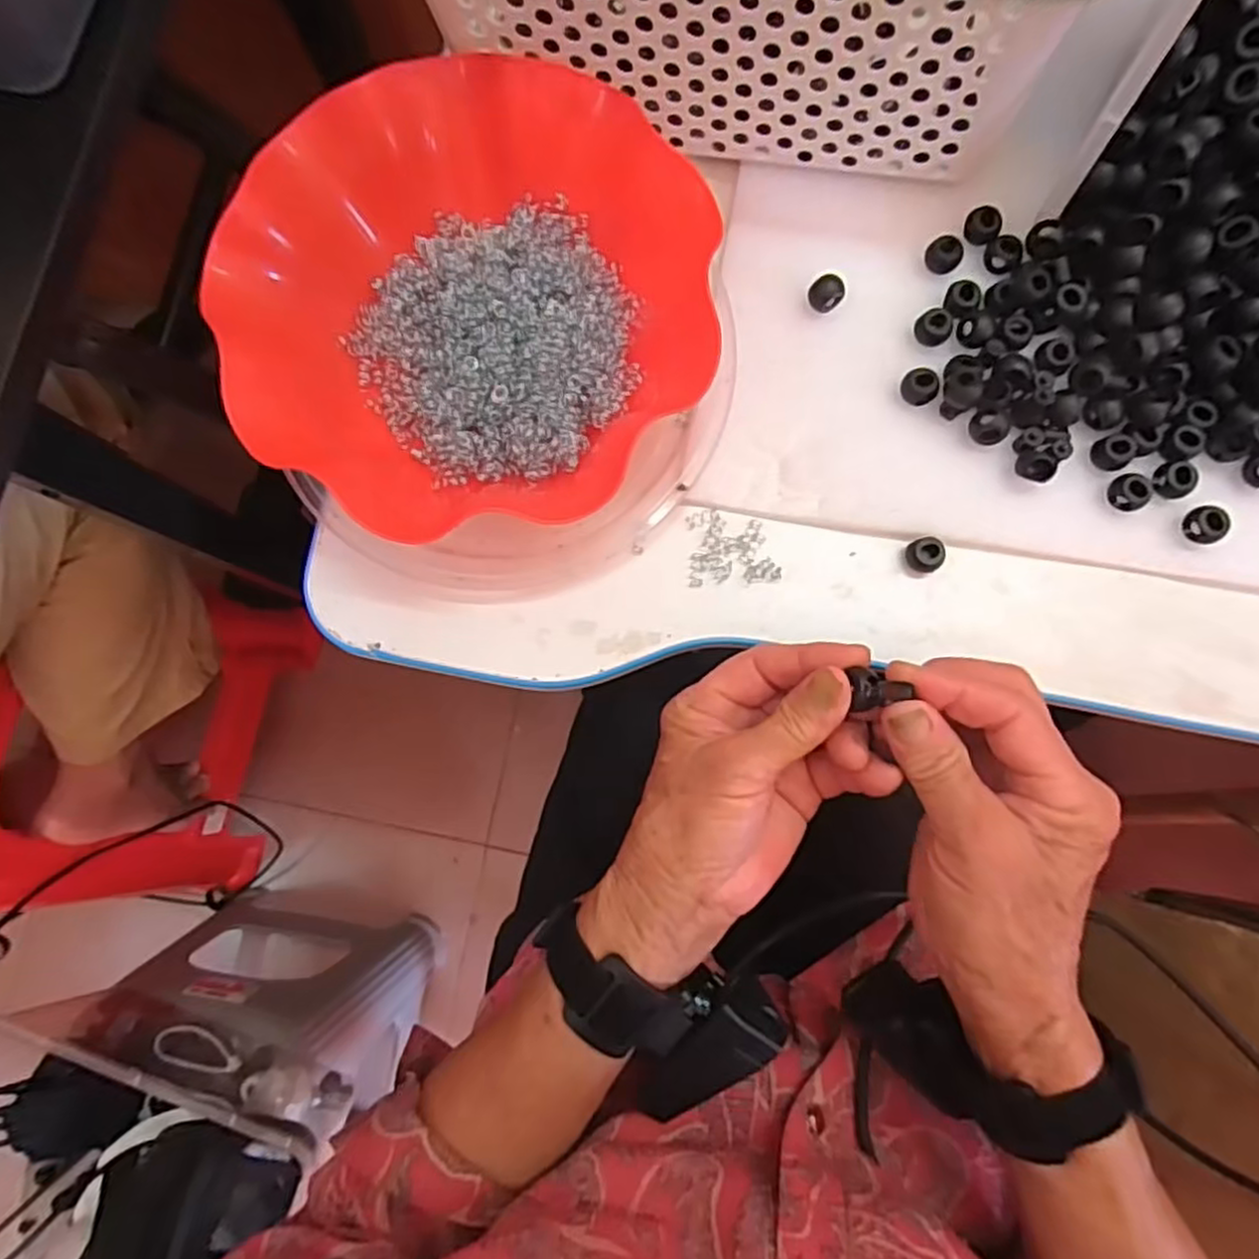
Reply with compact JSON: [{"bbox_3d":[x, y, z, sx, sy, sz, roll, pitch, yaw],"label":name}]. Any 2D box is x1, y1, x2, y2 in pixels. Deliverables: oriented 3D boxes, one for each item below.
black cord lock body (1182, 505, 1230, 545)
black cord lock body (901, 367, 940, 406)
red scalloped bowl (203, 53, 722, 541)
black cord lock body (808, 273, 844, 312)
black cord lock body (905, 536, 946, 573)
[{"bbox_3d":[0.274,-0.050,0.339,0.015,0.014,0.018,-22,81,-2],"label":"black cord lock body"},{"bbox_3d":[0.144,-0.120,0.355,0.017,0.010,0.018,0,81,2],"label":"black cord lock body"},{"bbox_3d":[-0.074,-0.150,0.348,0.214,0.065,0.215,0,81,2],"label":"red scalloped bowl"},{"bbox_3d":[0.099,-0.169,0.361,0.017,0.013,0.014,22,83,5],"label":"black cord lock body"},{"bbox_3d":[0.145,-0.037,0.351,0.016,0.011,0.017,0,81,2],"label":"black cord lock body"}]

